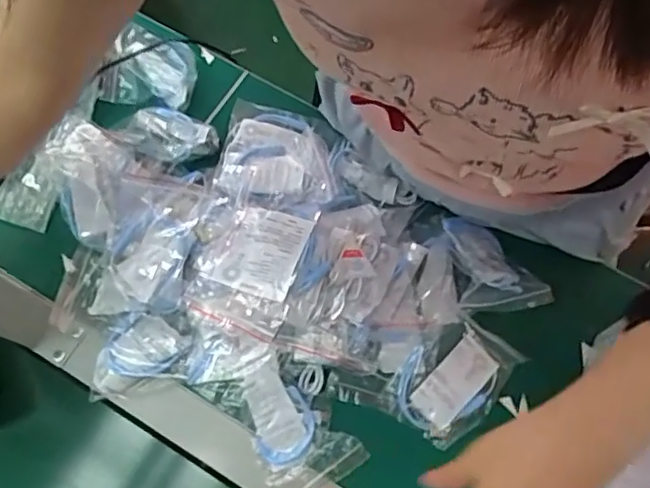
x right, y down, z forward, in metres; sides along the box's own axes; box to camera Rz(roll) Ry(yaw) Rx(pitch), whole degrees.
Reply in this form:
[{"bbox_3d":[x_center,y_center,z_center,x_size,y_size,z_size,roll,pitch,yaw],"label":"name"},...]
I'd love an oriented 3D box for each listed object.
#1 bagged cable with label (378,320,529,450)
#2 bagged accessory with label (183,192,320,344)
[{"bbox_3d":[0.108,0.117,0.524,0.080,0.013,0.103,35,73,12],"label":"bagged cable with label"},{"bbox_3d":[-0.069,0.012,0.525,0.108,0.034,0.129,13,69,5],"label":"bagged accessory with label"}]

